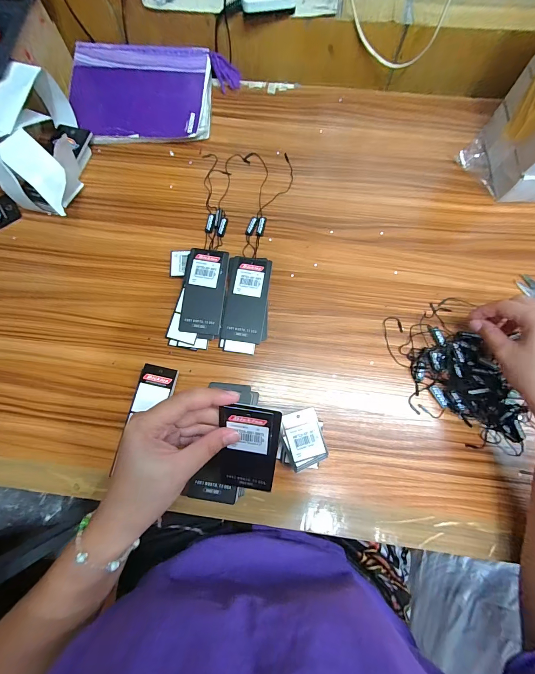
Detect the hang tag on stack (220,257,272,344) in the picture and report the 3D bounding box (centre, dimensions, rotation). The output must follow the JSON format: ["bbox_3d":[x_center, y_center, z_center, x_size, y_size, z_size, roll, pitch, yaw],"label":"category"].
[{"bbox_3d":[-0.025,-0.048,0.384,0.048,0.008,0.108,8,76,3],"label":"hang tag on stack"}]

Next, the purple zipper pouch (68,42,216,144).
[{"bbox_3d":[-0.184,-0.359,0.456,0.197,0.030,0.156,0,75,1],"label":"purple zipper pouch"}]

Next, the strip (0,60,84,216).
[{"bbox_3d":[-0.282,-0.238,0.393,0.087,0.100,0.167,5,75,2],"label":"strip"}]

